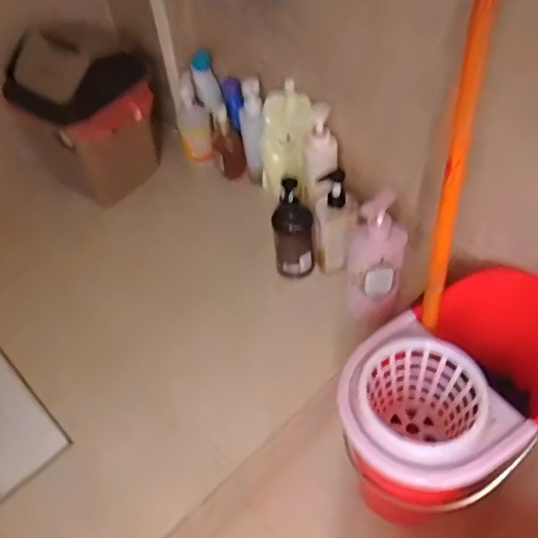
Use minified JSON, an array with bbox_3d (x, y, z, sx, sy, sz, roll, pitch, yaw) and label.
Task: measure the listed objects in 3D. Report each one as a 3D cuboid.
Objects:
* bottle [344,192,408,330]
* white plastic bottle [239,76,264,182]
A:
[{"bbox_3d":[0.168,-0.002,0.894,0.086,0.284,0.055,9,51,13],"label":"bottle"},{"bbox_3d":[-0.033,-0.280,1.156,0.048,0.208,0.072,-6,49,0],"label":"white plastic bottle"}]

